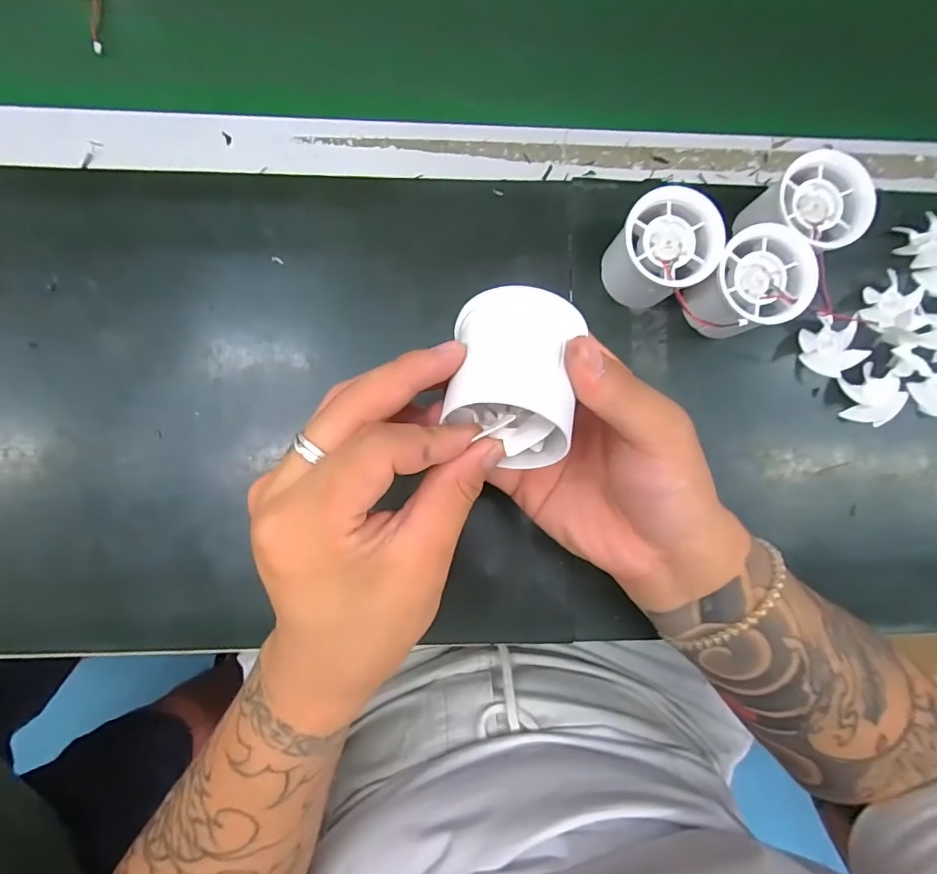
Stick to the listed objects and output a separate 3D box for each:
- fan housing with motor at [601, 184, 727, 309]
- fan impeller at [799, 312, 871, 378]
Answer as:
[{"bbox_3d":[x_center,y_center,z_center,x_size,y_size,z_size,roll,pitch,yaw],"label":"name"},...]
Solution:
[{"bbox_3d":[0.115,-0.112,0.297,0.055,0.053,0.052,0,87,-4],"label":"fan housing with motor"},{"bbox_3d":[0.241,-0.061,0.321,0.035,0.012,0.038,0,87,-4],"label":"fan impeller"}]

